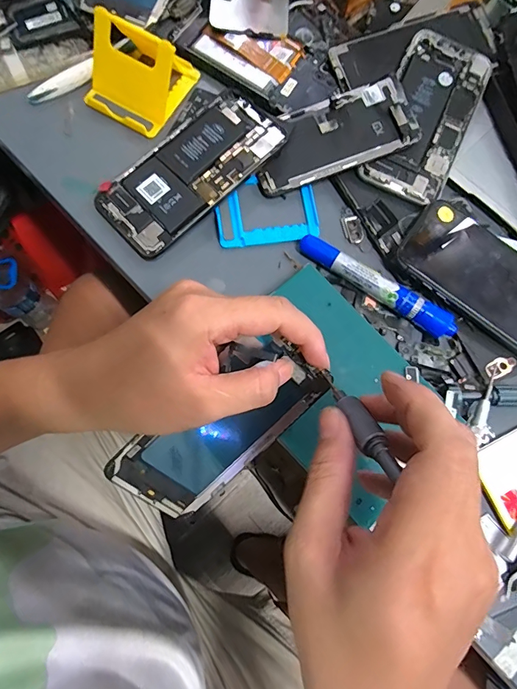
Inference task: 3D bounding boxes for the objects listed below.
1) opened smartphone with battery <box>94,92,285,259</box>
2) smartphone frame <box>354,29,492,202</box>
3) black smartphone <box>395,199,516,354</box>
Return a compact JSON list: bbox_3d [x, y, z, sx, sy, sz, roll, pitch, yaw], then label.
[{"bbox_3d":[-0.054,-0.142,0.328,0.153,0.009,0.073,-42,83,-8],"label":"opened smartphone with battery"},{"bbox_3d":[0.145,-0.198,0.348,0.072,0.013,0.151,24,80,3],"label":"smartphone frame"},{"bbox_3d":[0.186,-0.051,0.323,0.147,0.013,0.076,36,81,5],"label":"black smartphone"}]

